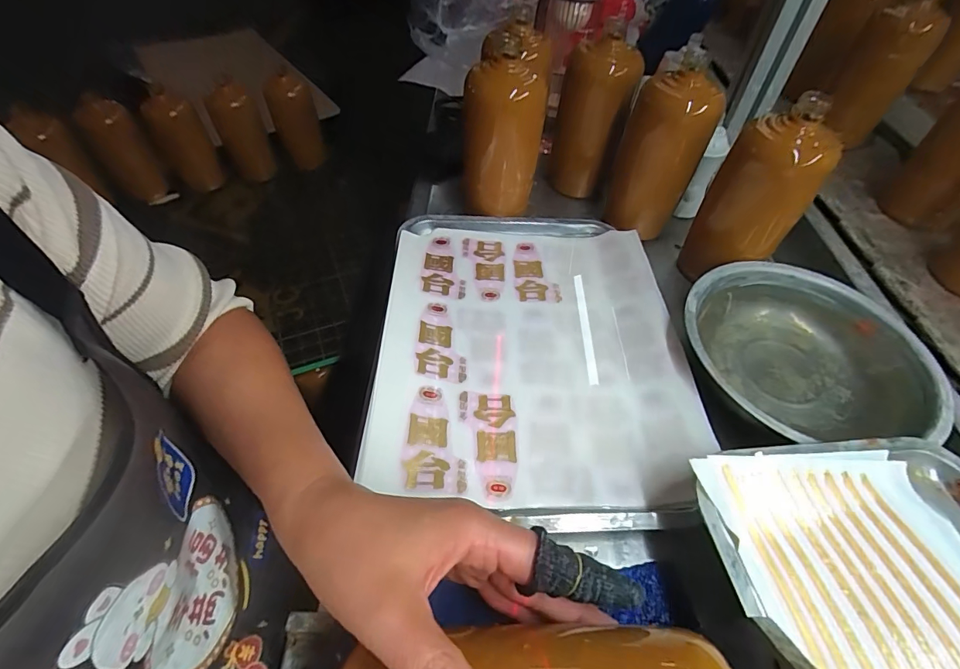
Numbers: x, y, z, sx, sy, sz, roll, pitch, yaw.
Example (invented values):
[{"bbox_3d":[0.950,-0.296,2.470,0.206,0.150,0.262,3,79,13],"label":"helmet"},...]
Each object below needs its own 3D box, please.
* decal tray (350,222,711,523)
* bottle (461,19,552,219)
[{"bbox_3d":[0.048,-0.001,0.411,0.269,0.030,0.336,-3,52,2],"label":"decal tray"},{"bbox_3d":[0.025,-0.221,0.490,0.074,0.203,0.067,-10,52,-4],"label":"bottle"}]

